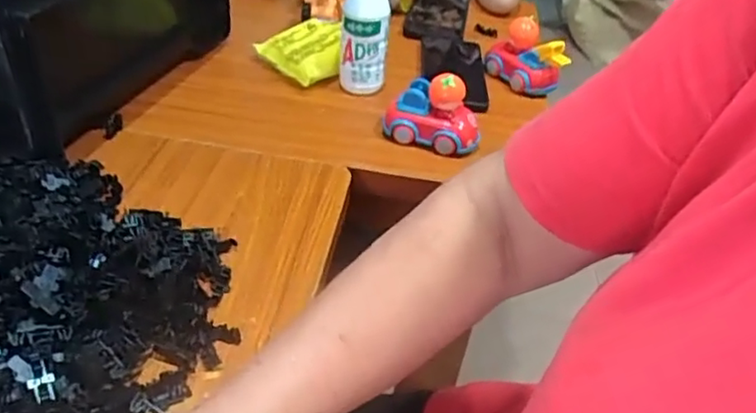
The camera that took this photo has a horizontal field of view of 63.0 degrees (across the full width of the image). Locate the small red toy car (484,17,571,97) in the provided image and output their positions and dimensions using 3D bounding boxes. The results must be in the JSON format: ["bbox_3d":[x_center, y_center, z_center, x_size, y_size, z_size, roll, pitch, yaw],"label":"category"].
[{"bbox_3d":[0.178,-0.176,0.734,0.050,0.065,0.094,-20,47,-28],"label":"small red toy car"}]

